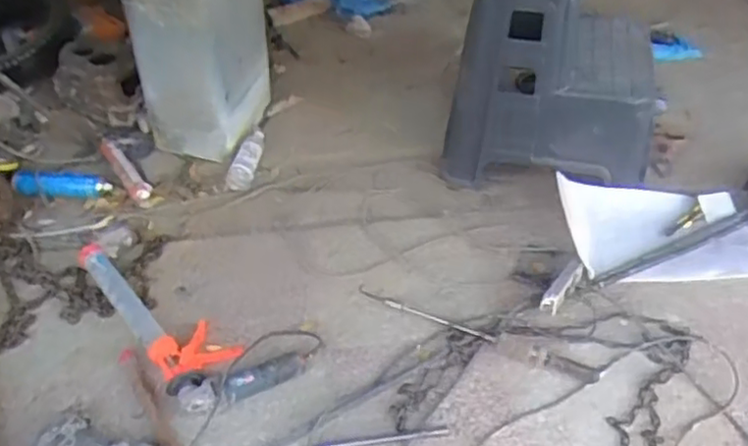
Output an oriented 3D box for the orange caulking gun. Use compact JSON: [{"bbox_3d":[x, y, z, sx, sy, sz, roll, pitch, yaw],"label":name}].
[{"bbox_3d":[-0.544,0.195,1.637,0.525,0.068,0.160,35,56,29],"label":"orange caulking gun"}]

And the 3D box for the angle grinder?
[{"bbox_3d":[-0.295,0.333,1.481,0.280,0.070,0.107,-20,49,-17],"label":"angle grinder"}]

